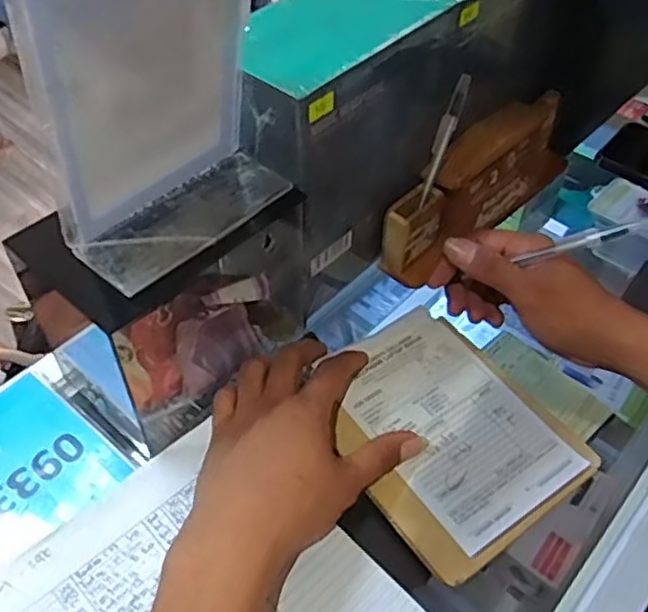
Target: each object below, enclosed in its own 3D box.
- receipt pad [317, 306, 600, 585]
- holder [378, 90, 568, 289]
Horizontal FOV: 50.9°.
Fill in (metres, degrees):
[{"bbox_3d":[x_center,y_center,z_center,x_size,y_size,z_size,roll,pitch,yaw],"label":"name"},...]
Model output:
[{"bbox_3d":[0.077,0.080,0.461,0.134,0.006,0.169,-29,55,-24],"label":"receipt pad"},{"bbox_3d":[0.139,-0.109,0.583,0.049,0.084,0.239,35,57,26],"label":"holder"}]

